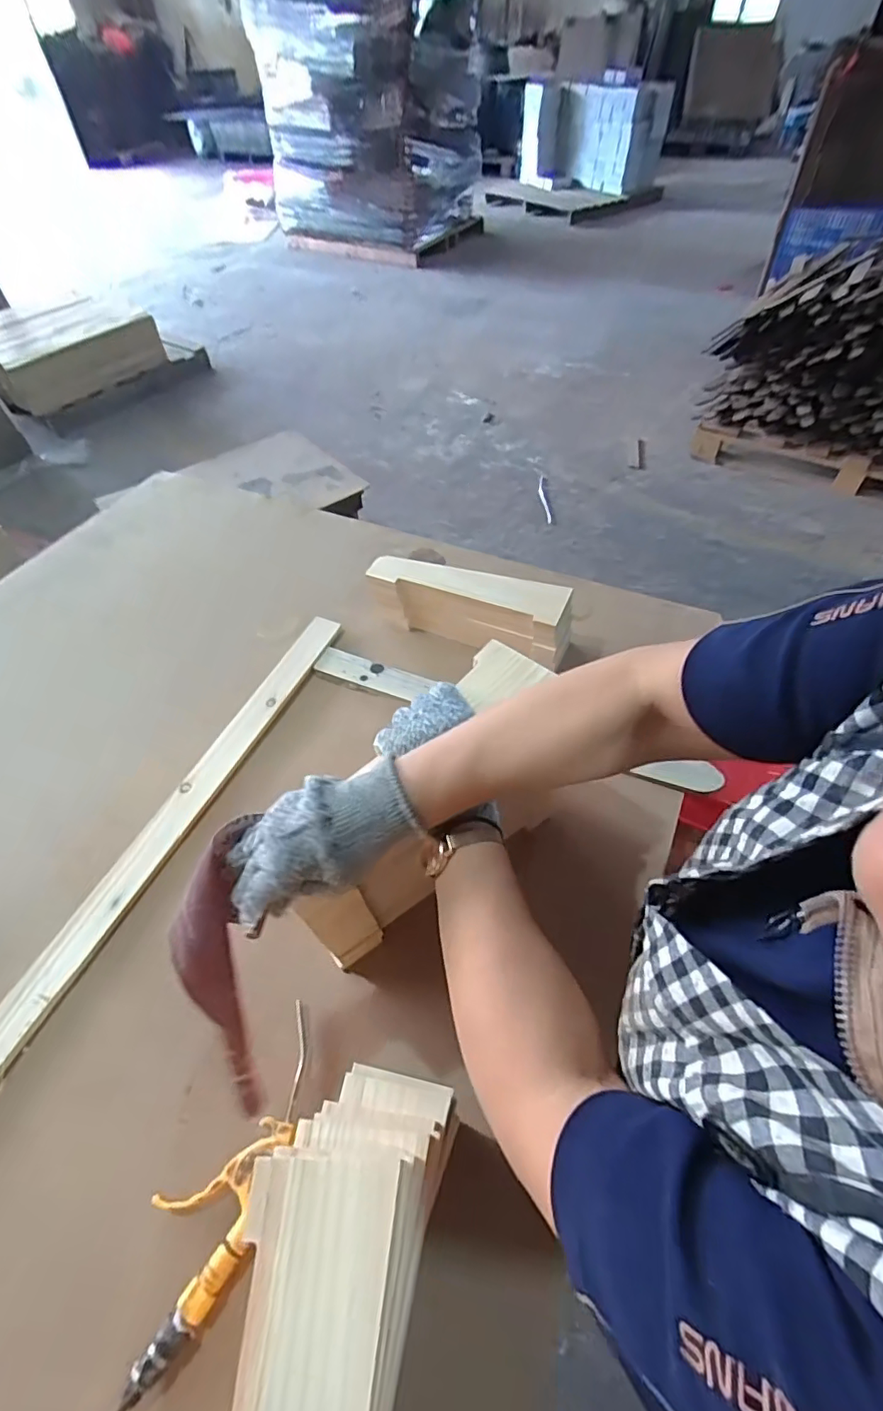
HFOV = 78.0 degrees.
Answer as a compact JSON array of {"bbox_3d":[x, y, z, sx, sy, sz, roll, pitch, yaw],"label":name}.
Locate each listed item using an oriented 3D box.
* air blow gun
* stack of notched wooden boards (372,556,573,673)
[{"bbox_3d":[-0.185,0.419,0.486,0.097,0.024,0.252,30,61,22],"label":"air blow gun"},{"bbox_3d":[0.049,-0.151,0.846,0.308,0.107,0.084,22,56,17],"label":"stack of notched wooden boards"}]

